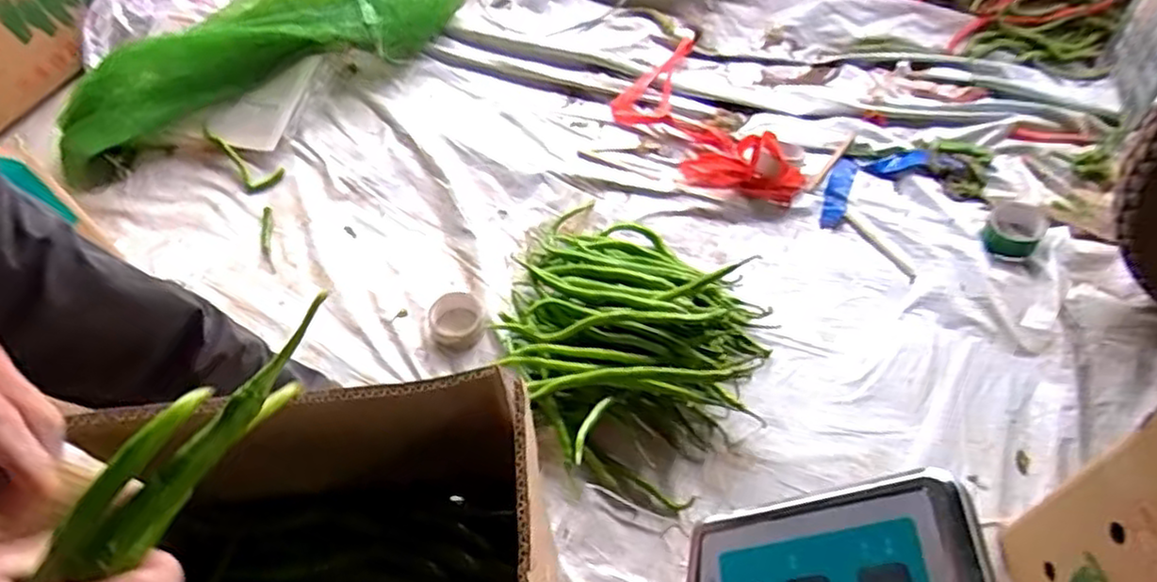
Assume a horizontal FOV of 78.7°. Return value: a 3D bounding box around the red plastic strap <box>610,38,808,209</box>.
[{"bbox_3d":[0.236,-0.304,1.335,0.212,0.077,0.430,-27,58,-15],"label":"red plastic strap"}]

